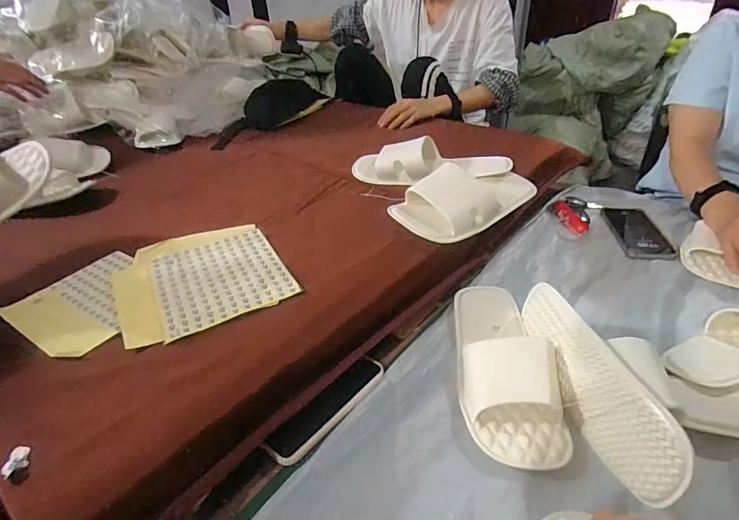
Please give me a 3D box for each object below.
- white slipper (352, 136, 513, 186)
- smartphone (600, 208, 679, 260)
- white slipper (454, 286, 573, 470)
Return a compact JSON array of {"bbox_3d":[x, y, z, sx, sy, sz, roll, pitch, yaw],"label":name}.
[{"bbox_3d":[0.108,-0.170,0.761,0.260,0.077,0.090,1,37,-4],"label":"white slipper"},{"bbox_3d":[0.475,-0.051,0.767,0.082,0.014,0.165,2,35,8],"label":"smartphone"},{"bbox_3d":[0.163,0.117,0.525,0.110,0.047,0.260,1,37,4],"label":"white slipper"}]

